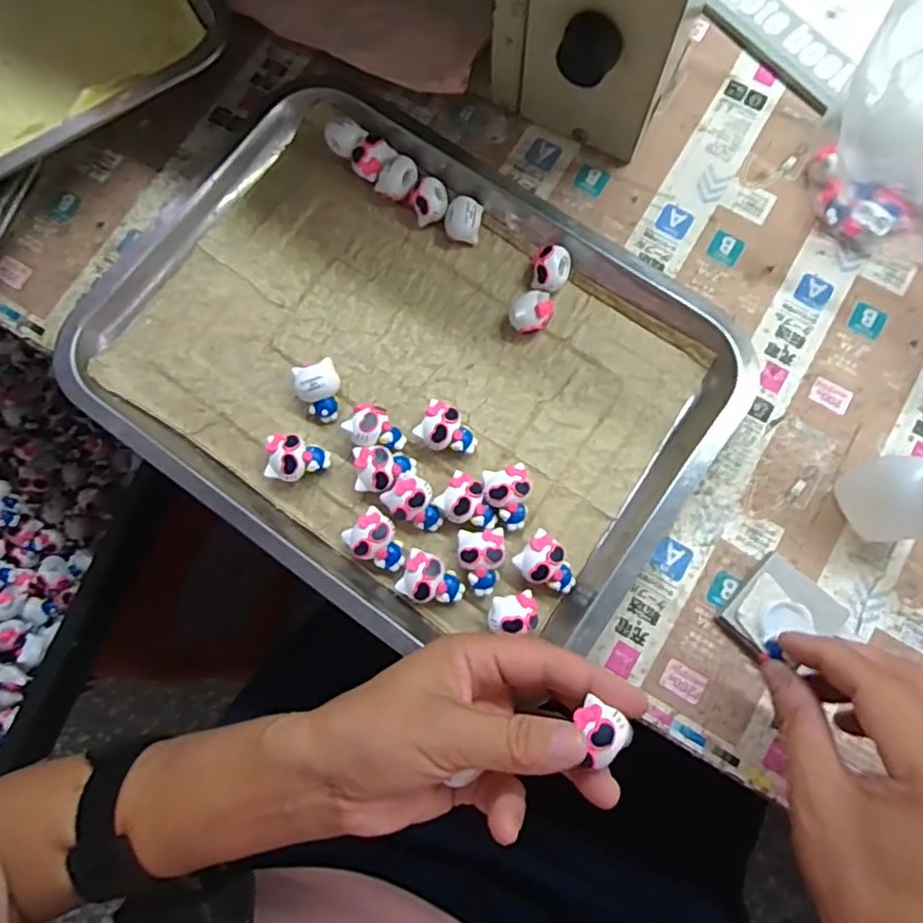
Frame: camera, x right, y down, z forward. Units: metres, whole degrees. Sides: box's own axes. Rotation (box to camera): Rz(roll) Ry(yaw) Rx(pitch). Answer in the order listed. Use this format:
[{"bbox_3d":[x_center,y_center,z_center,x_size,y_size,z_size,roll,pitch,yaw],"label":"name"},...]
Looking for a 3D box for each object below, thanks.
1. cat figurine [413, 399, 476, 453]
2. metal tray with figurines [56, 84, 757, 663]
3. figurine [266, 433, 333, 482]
[{"bbox_3d":[-0.008,-0.016,0.366,0.034,0.022,0.025,32,81,6],"label":"cat figurine"},{"bbox_3d":[-0.034,-0.057,0.374,0.347,0.027,0.251,35,82,6],"label":"metal tray with figurines"},{"bbox_3d":[-0.092,-0.001,0.362,0.033,0.023,0.025,4,80,1],"label":"figurine"}]

